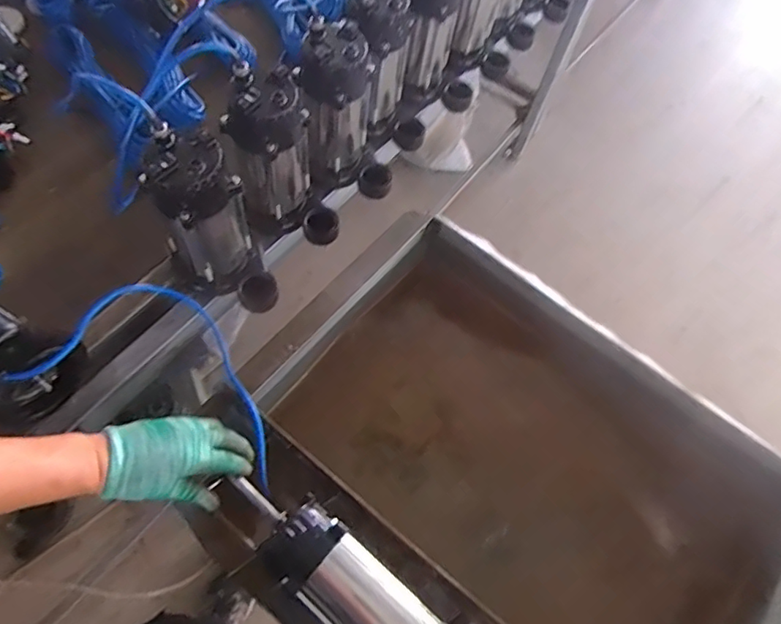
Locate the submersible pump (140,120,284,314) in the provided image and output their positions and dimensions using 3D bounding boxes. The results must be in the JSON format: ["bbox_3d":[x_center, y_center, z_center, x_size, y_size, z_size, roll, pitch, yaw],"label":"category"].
[{"bbox_3d":[-0.230,-0.113,0.698,0.165,0.234,0.105,23,63,6],"label":"submersible pump"}]

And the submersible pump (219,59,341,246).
[{"bbox_3d":[-0.154,-0.198,0.752,0.128,0.234,0.124,-19,66,-14],"label":"submersible pump"}]

